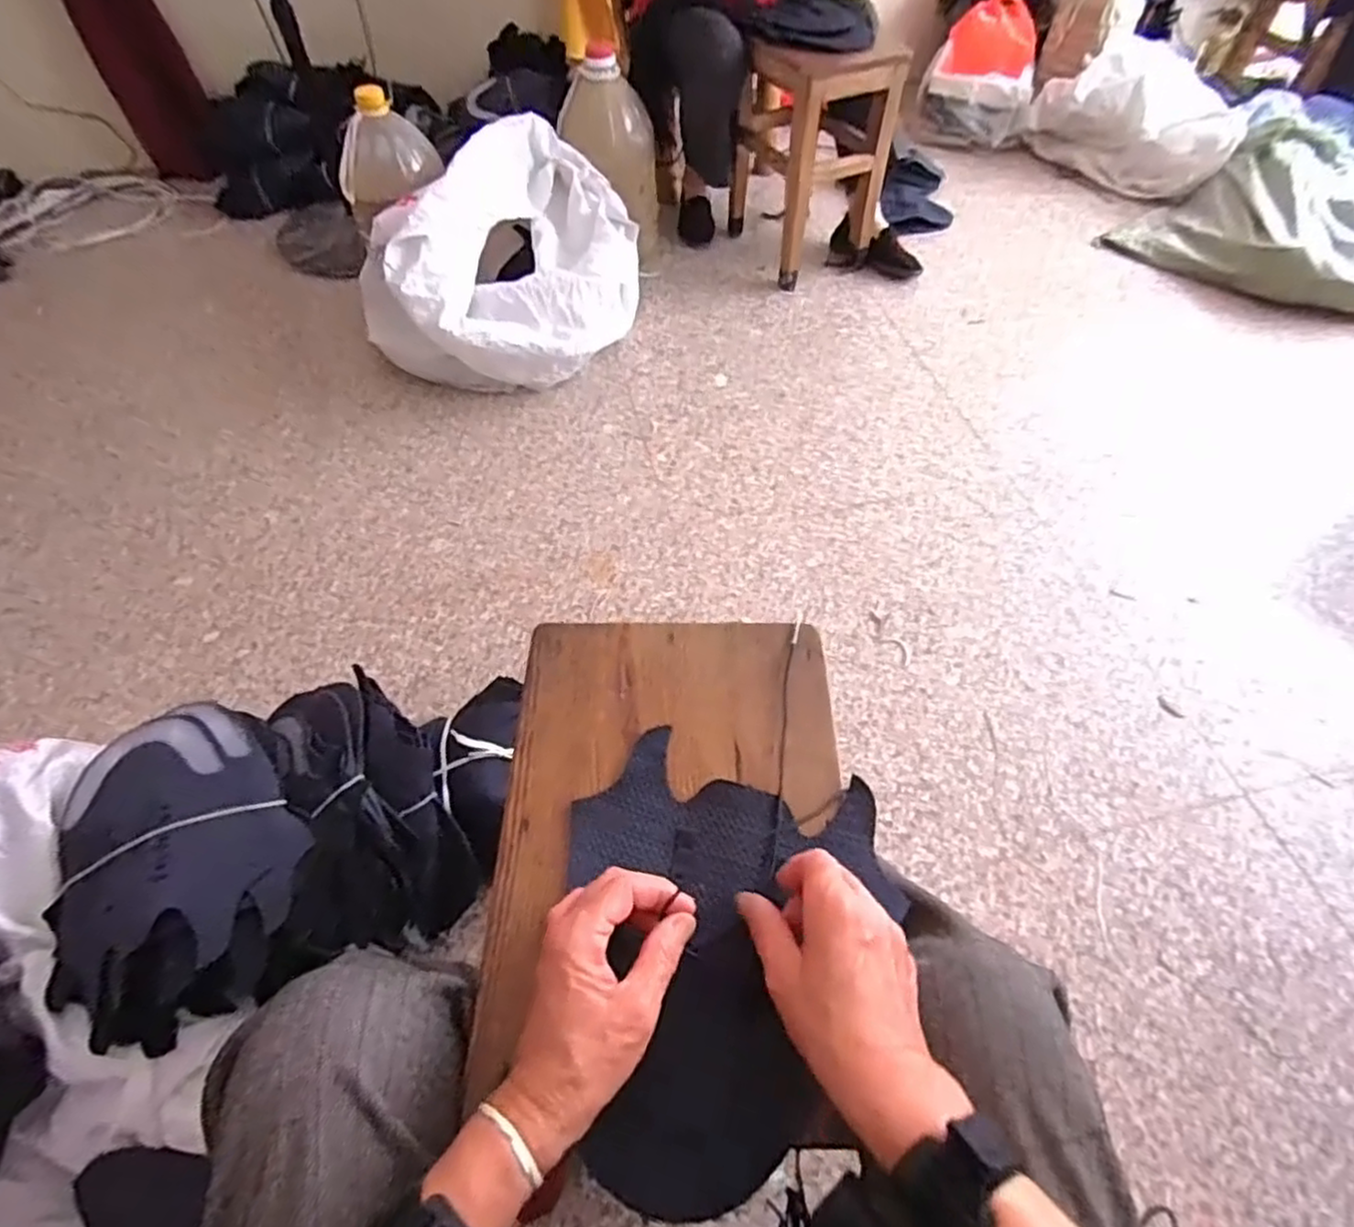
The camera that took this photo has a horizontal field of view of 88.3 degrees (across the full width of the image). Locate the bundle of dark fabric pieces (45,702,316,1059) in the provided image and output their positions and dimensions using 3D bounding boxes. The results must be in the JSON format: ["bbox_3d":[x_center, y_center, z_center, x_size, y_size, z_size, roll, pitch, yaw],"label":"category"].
[{"bbox_3d":[-0.449,0.218,0.620,0.218,0.060,0.278,-19,57,-12],"label":"bundle of dark fabric pieces"}]

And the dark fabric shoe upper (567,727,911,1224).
[{"bbox_3d":[0.019,0.200,0.416,0.200,0.017,0.243,13,57,9],"label":"dark fabric shoe upper"}]

